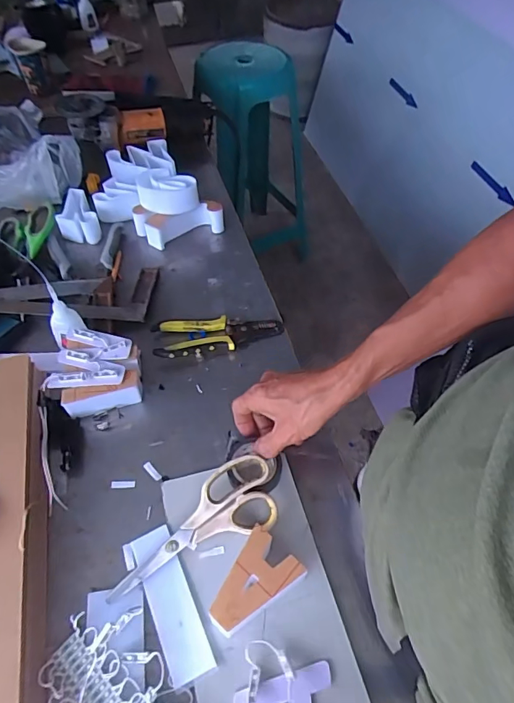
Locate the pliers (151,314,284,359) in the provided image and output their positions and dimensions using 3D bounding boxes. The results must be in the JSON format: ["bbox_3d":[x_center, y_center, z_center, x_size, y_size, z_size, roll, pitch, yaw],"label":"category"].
[{"bbox_3d":[-0.052,-0.029,0.615,0.171,0.020,0.062,-13,54,-9],"label":"pliers"}]

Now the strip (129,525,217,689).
[{"bbox_3d":[-0.081,0.232,0.428,0.038,0.010,0.132,-22,56,-15],"label":"strip"}]

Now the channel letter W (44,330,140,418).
[{"bbox_3d":[-0.191,0.024,0.552,0.104,0.055,0.090,-10,54,-7],"label":"channel letter W"}]

